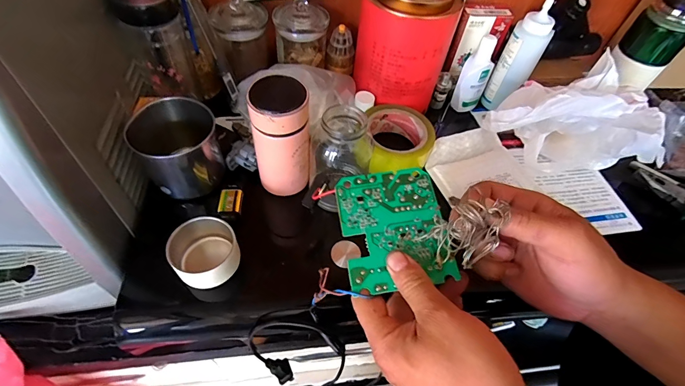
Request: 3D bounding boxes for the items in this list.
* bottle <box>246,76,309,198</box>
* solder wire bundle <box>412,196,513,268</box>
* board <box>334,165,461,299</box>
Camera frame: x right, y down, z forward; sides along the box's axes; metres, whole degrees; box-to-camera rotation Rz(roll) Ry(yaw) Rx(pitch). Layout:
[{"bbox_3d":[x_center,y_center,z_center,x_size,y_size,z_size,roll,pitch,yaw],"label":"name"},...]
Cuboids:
[{"bbox_3d":[-0.068,-0.061,0.404,0.064,0.129,0.053,-3,53,-7],"label":"bottle"},{"bbox_3d":[0.084,0.027,0.239,0.055,0.014,0.043,-44,101,4],"label":"solder wire bundle"},{"bbox_3d":[0.040,0.026,0.283,0.078,0.021,0.096,-5,53,-9],"label":"board"}]

